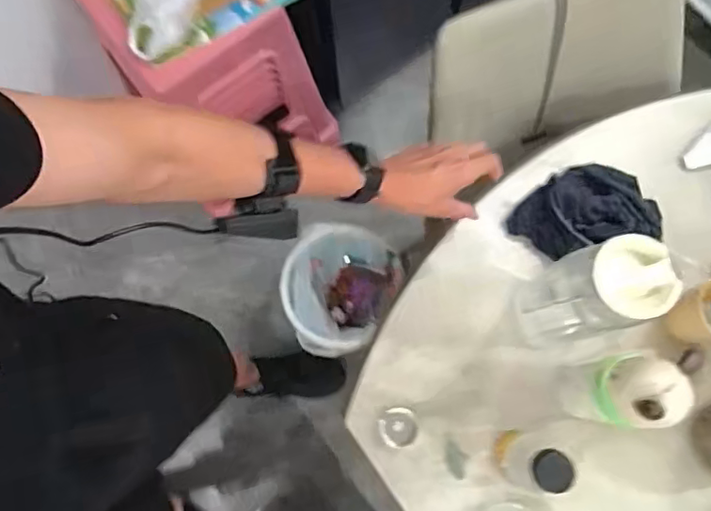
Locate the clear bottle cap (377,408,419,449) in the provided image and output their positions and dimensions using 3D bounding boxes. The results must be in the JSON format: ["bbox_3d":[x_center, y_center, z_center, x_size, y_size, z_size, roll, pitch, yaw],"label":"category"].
[{"bbox_3d":[0.052,0.210,0.678,0.047,0.028,0.046,0,76,1],"label":"clear bottle cap"}]

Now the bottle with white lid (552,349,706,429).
[{"bbox_3d":[0.278,0.142,0.587,0.068,0.222,0.065,0,76,1],"label":"bottle with white lid"}]

